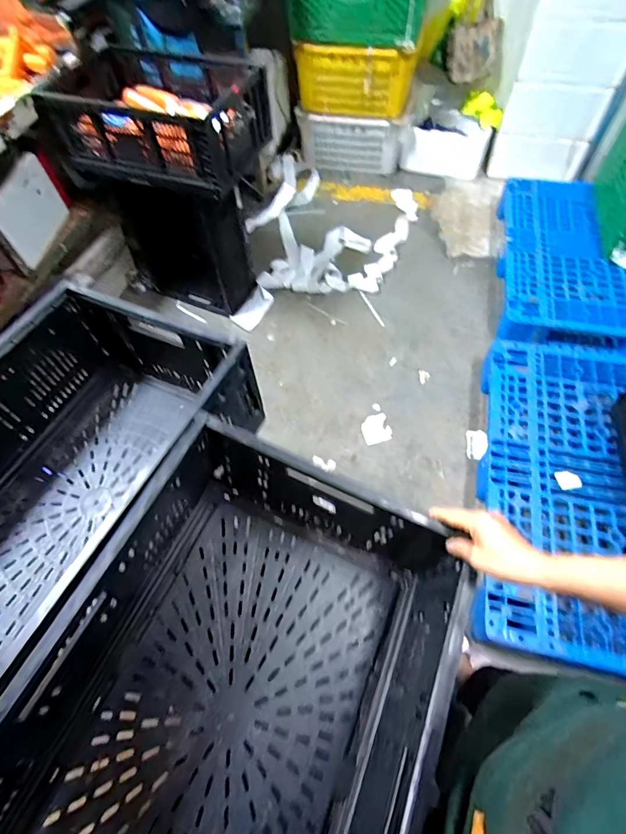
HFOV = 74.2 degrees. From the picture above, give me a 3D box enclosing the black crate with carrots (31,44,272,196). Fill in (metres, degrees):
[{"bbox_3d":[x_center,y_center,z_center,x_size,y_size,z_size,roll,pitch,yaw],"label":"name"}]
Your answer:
[{"bbox_3d":[-0.514,-1.014,1.400,0.680,0.231,0.495,11,59,11],"label":"black crate with carrots"}]

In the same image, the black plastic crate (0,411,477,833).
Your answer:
[{"bbox_3d":[-0.113,0.358,0.471,0.424,0.286,0.615,19,61,16],"label":"black plastic crate"}]

